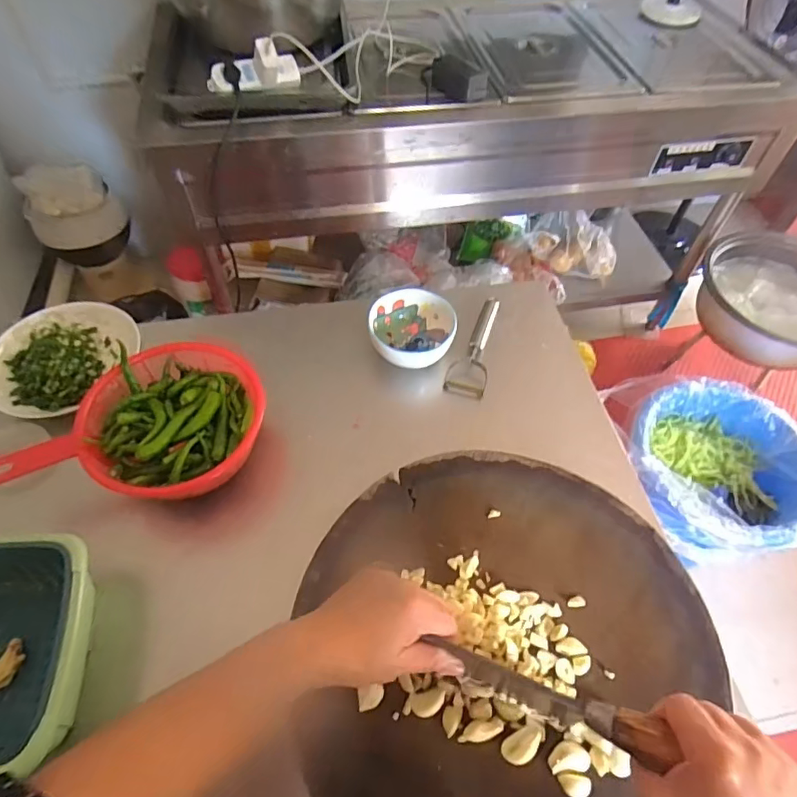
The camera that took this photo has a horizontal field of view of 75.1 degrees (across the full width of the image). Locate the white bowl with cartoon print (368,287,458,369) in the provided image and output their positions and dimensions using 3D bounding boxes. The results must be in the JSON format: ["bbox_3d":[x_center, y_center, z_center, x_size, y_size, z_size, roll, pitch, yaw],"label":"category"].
[{"bbox_3d":[0.019,-0.096,0.690,0.108,0.050,0.099,5,56,1],"label":"white bowl with cartoon print"}]

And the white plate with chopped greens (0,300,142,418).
[{"bbox_3d":[-0.437,-0.061,0.669,0.174,0.035,0.181,1,56,-1],"label":"white plate with chopped greens"}]

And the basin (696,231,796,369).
[{"bbox_3d":[1.029,-0.274,1.421,0.408,0.203,0.408,1,56,-1],"label":"basin"}]

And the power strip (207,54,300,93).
[{"bbox_3d":[-0.282,-0.630,1.012,0.180,0.047,0.046,-15,58,-12],"label":"power strip"}]

